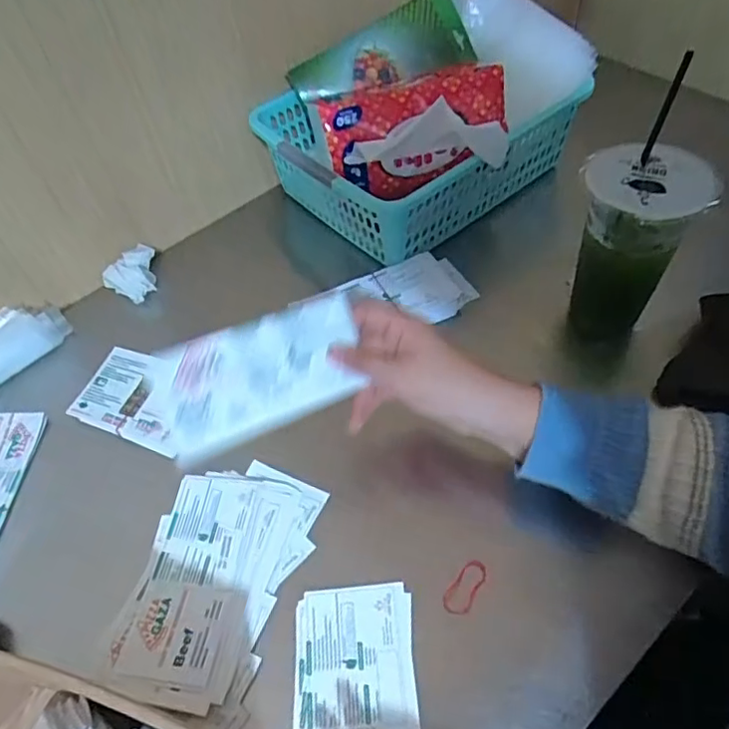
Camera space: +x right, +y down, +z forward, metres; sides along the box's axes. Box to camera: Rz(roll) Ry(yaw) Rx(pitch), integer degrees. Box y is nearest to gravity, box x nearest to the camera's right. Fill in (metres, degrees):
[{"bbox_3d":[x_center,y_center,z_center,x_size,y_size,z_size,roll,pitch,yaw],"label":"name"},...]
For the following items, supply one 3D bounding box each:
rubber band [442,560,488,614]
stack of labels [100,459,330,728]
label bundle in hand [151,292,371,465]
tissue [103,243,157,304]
[{"bbox_3d":[0.071,0.158,0.413,0.020,0.005,0.042,26,61,22],"label":"rubber band"},{"bbox_3d":[-0.110,0.153,0.428,0.113,0.007,0.173,13,56,15],"label":"stack of labels"},{"bbox_3d":[-0.073,0.007,0.412,0.142,0.009,0.076,-19,91,-7],"label":"label bundle in hand"},{"bbox_3d":[-0.245,-0.093,0.612,0.050,0.038,0.057,-11,54,-3],"label":"tissue"}]

